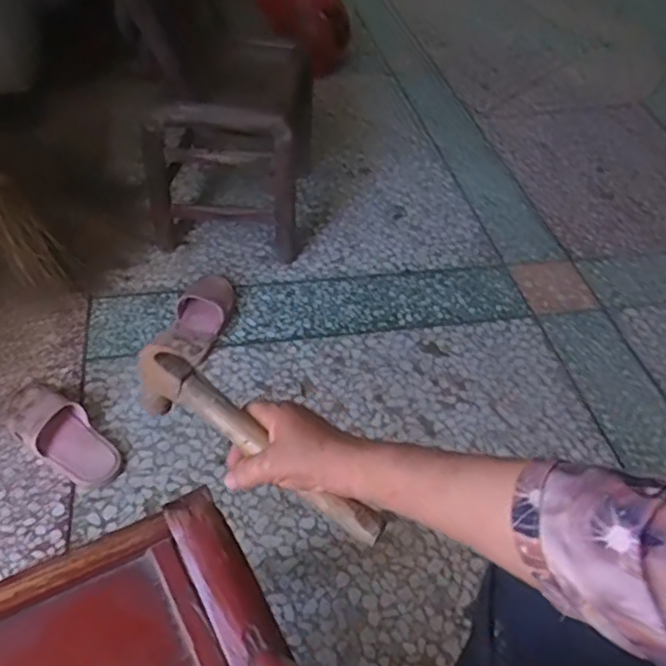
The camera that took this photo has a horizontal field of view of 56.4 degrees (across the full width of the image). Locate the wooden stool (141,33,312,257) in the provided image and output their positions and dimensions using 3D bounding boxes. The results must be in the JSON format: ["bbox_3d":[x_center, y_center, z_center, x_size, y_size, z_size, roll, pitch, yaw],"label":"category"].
[{"bbox_3d":[-0.187,-0.363,1.232,0.270,0.326,0.300,10,46,1],"label":"wooden stool"}]

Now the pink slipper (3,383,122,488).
[{"bbox_3d":[-0.410,0.139,0.920,0.226,0.059,0.094,37,52,24],"label":"pink slipper"}]

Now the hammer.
[{"bbox_3d":[-0.059,0.088,0.491,0.231,0.080,0.031,36,53,8],"label":"hammer"}]

